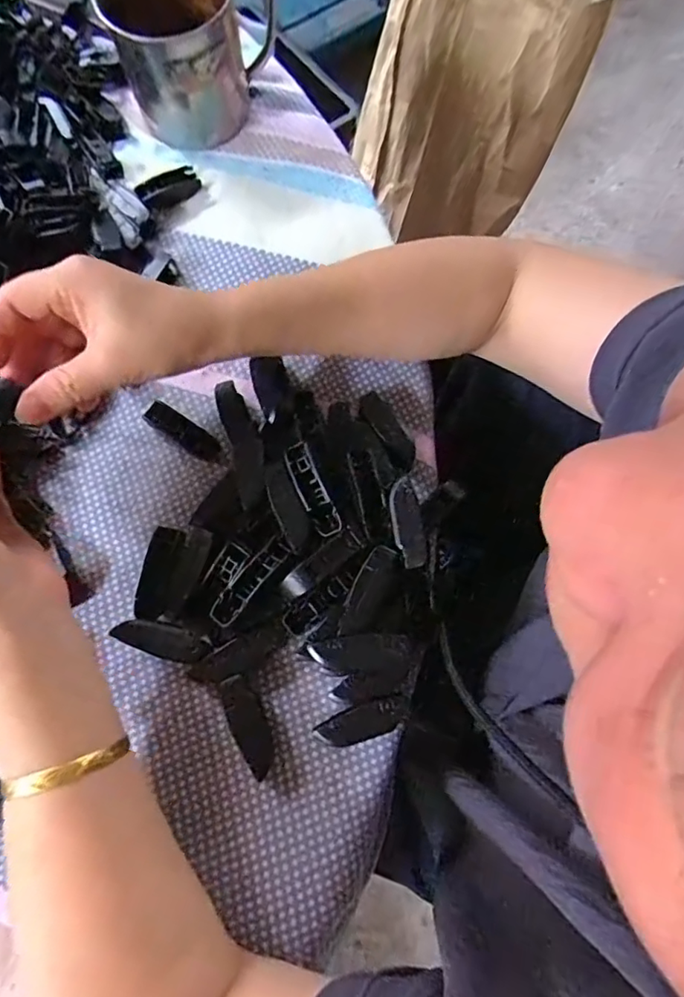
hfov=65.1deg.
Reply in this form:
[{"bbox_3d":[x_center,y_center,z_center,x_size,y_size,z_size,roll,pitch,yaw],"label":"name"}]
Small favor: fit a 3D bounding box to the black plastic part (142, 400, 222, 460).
[{"bbox_3d":[-0.103,-0.043,0.347,0.051,0.008,0.015,34,77,-6],"label":"black plastic part"}]

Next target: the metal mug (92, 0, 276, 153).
[{"bbox_3d":[-0.104,-0.329,0.386,0.113,0.092,0.092,-10,75,-2],"label":"metal mug"}]

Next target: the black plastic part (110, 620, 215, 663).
[{"bbox_3d":[-0.103,0.081,0.308,0.055,0.004,0.018,14,75,4],"label":"black plastic part"}]

